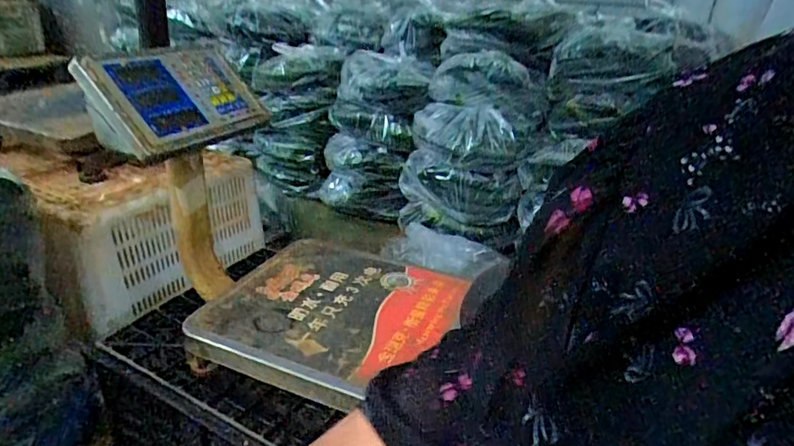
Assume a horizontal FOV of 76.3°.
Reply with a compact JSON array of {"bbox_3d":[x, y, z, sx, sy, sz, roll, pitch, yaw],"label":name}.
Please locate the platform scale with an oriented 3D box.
[{"bbox_3d":[-0.133,-0.027,0.669,0.451,0.315,0.303,13,27,21],"label":"platform scale"}]

